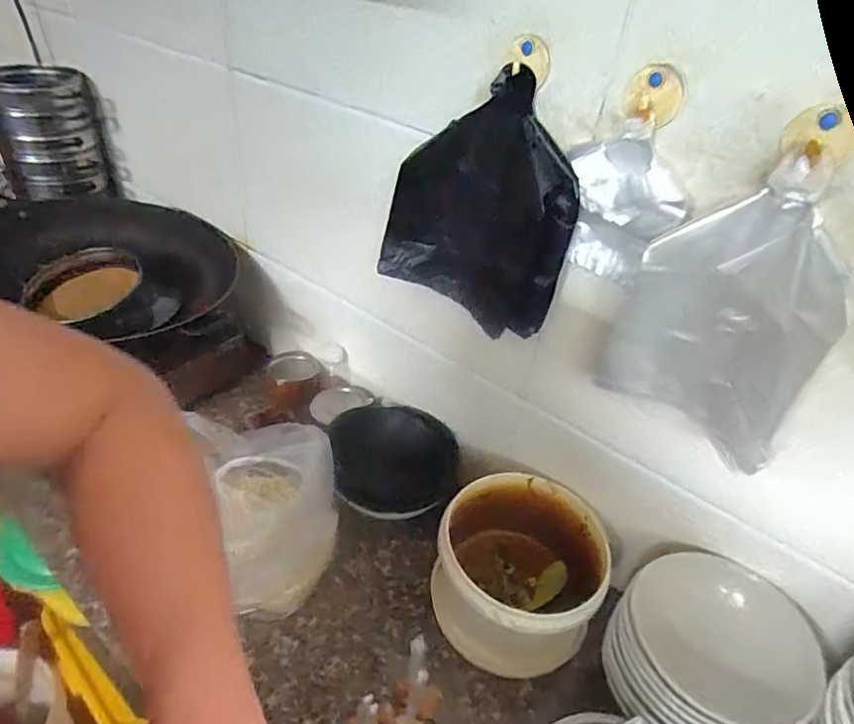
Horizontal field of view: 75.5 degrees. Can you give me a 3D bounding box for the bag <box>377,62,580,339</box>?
[{"bbox_3d":[0.057,-0.176,0.619,0.212,0.249,0.070,31,43,28],"label":"bag"}]

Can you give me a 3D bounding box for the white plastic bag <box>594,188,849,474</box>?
[{"bbox_3d":[0.270,-0.036,0.516,0.175,0.221,0.046,32,44,29],"label":"white plastic bag"}]

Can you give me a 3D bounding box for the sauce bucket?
[{"bbox_3d":[0.118,0.270,0.725,0.199,0.128,0.216,5,37,-3],"label":"sauce bucket"}]

